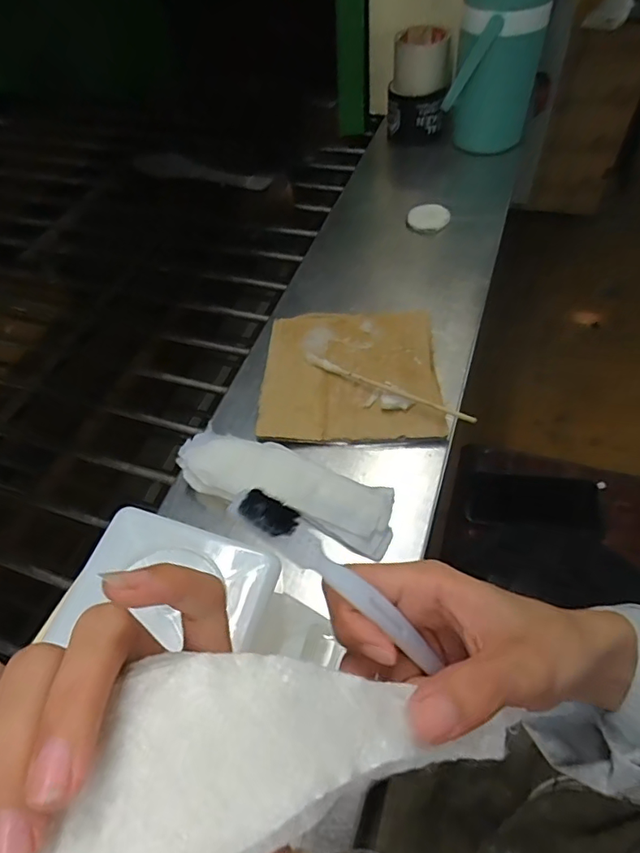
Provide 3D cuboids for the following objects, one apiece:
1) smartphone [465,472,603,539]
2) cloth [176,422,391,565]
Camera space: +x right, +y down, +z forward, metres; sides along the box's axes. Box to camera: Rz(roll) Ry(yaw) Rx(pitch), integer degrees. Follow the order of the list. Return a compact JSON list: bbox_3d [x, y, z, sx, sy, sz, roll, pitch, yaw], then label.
[{"bbox_3d":[0.282,0.099,0.678,0.168,0.012,0.073,8,56,11],"label":"smartphone"},{"bbox_3d":[-0.037,0.050,0.452,0.207,0.027,0.063,16,57,16],"label":"cloth"}]

